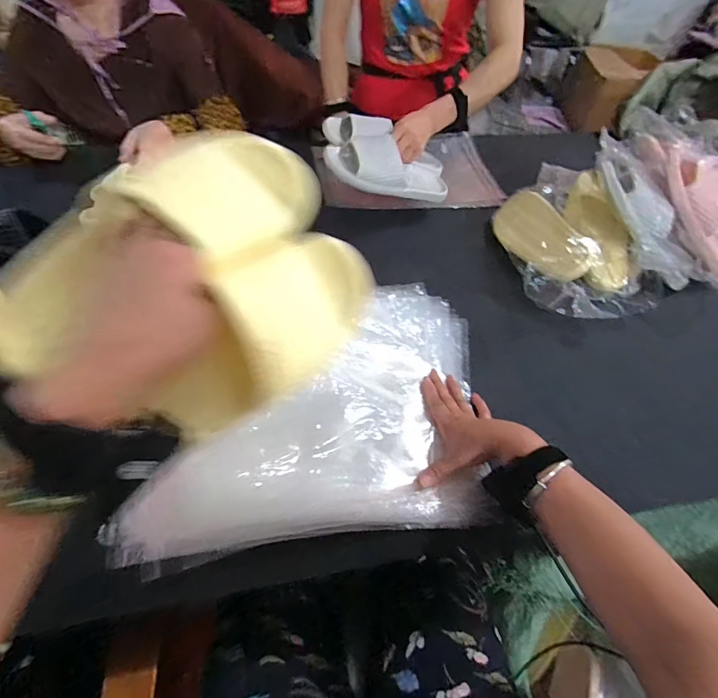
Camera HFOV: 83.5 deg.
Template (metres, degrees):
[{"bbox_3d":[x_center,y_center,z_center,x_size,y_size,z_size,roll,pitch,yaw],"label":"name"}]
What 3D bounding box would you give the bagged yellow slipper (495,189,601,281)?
[{"bbox_3d":[0.335,-0.203,0.742,0.055,0.101,0.235,28,32,-35],"label":"bagged yellow slipper"}]

